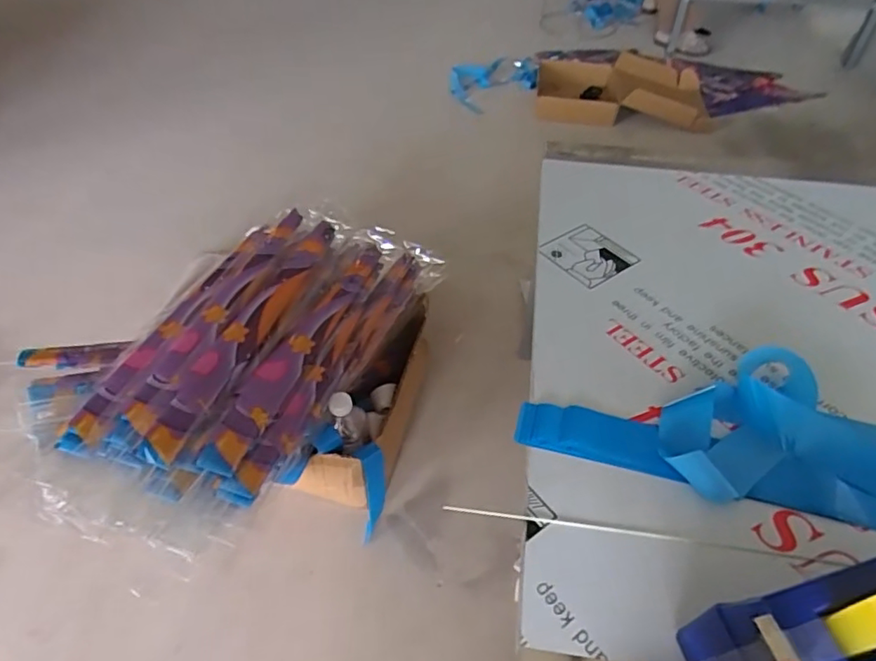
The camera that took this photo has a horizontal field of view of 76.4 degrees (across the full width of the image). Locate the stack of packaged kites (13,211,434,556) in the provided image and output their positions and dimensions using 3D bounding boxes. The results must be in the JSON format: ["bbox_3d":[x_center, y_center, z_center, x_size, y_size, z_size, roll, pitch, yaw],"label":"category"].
[{"bbox_3d":[-0.312,-0.004,0.875,0.404,0.134,0.681,18,48,15],"label":"stack of packaged kites"}]

